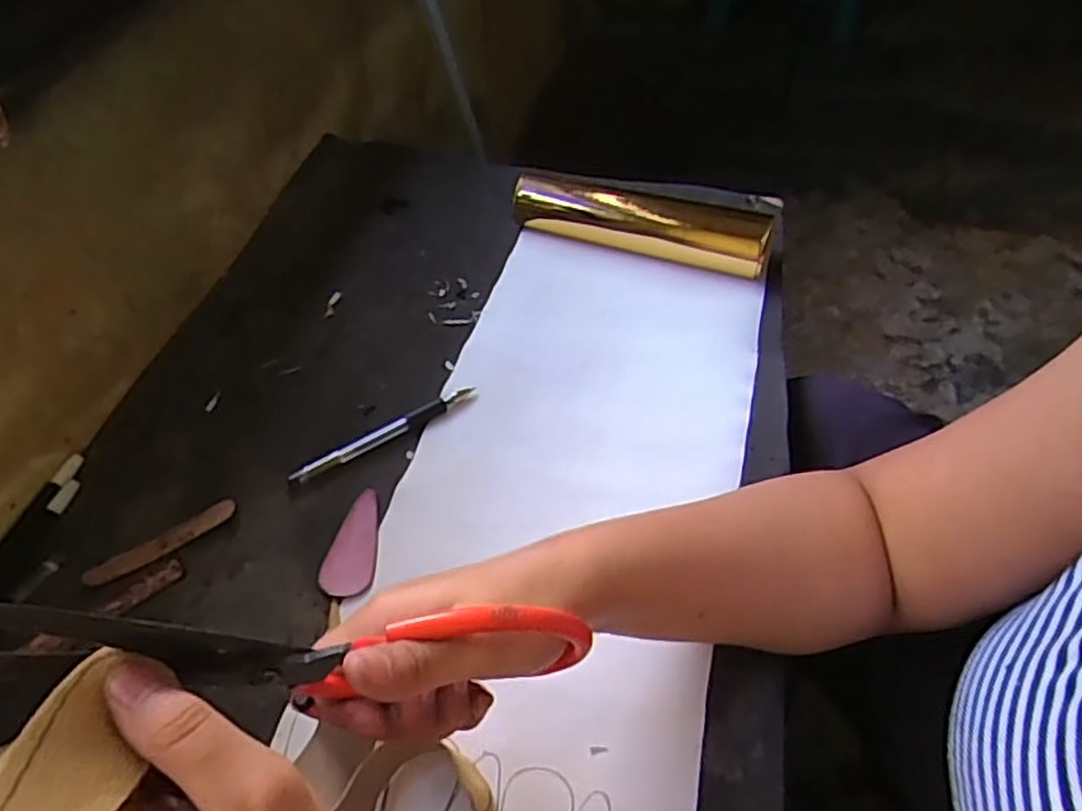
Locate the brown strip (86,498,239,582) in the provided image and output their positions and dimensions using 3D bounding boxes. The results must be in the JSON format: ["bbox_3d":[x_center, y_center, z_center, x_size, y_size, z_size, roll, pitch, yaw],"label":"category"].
[{"bbox_3d":[-0.227,0.082,0.431,0.088,0.006,0.014,-25,55,-20],"label":"brown strip"}]

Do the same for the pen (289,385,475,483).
[{"bbox_3d":[-0.103,0.018,0.483,0.131,0.010,0.010,-27,56,-22],"label":"pen"}]

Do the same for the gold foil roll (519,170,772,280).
[{"bbox_3d":[0.080,-0.153,0.599,0.209,0.045,0.034,16,52,11],"label":"gold foil roll"}]

